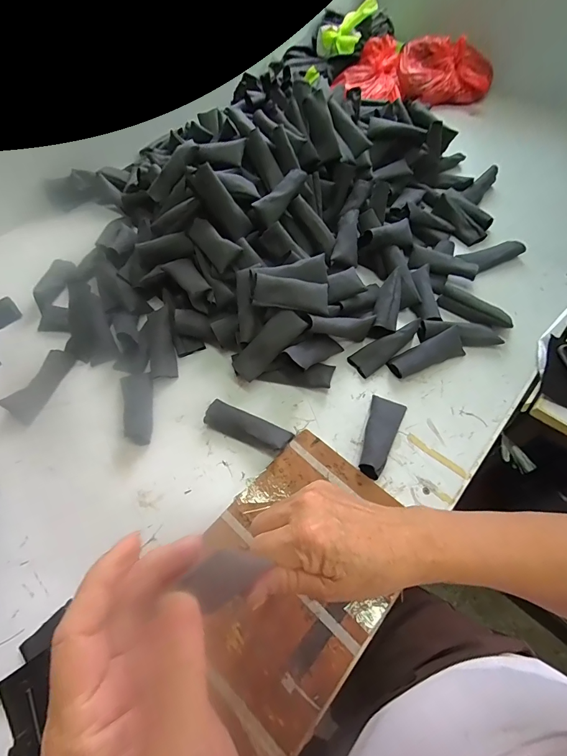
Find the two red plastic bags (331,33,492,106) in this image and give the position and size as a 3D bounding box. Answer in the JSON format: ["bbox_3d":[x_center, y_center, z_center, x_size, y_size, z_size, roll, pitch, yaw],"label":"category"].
[{"bbox_3d":[0.311,-0.734,0.889,0.351,0.099,0.145,-3,57,-1],"label":"two red plastic bags"}]

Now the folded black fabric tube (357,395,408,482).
[{"bbox_3d":[0.113,0.065,0.437,0.040,0.029,0.103,21,60,15],"label":"folded black fabric tube"}]

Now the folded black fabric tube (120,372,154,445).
[{"bbox_3d":[-0.186,0.037,0.475,0.040,0.010,0.101,-14,58,-8],"label":"folded black fabric tube"}]

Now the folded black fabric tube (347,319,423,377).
[{"bbox_3d":[0.141,-0.041,0.499,0.104,0.020,0.033,-34,61,-1],"label":"folded black fabric tube"}]

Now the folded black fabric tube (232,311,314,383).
[{"bbox_3d":[-0.018,-0.044,0.474,0.111,0.017,0.040,-42,97,10],"label":"folded black fabric tube"}]

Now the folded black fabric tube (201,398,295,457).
[{"bbox_3d":[-0.044,0.059,0.449,0.105,0.025,0.034,21,60,14],"label":"folded black fabric tube"}]

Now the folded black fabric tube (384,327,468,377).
[{"bbox_3d":[0.192,-0.032,0.495,0.104,0.025,0.033,-19,59,-11],"label":"folded black fabric tube"}]

